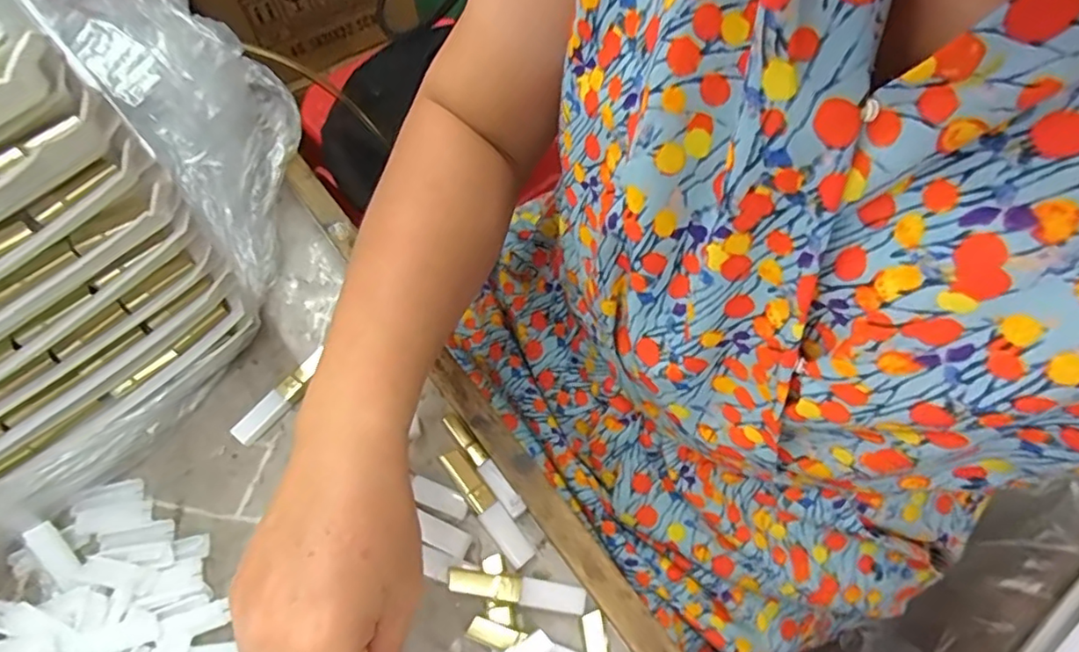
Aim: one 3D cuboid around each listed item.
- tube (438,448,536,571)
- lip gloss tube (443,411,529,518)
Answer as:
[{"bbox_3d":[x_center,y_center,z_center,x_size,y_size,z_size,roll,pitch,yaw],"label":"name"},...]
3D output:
[{"bbox_3d":[-0.030,0.103,0.342,0.015,0.015,0.074,-35,67,-16],"label":"tube"},{"bbox_3d":[-0.035,0.082,0.359,0.011,0.013,0.077,-34,55,-16],"label":"lip gloss tube"}]

